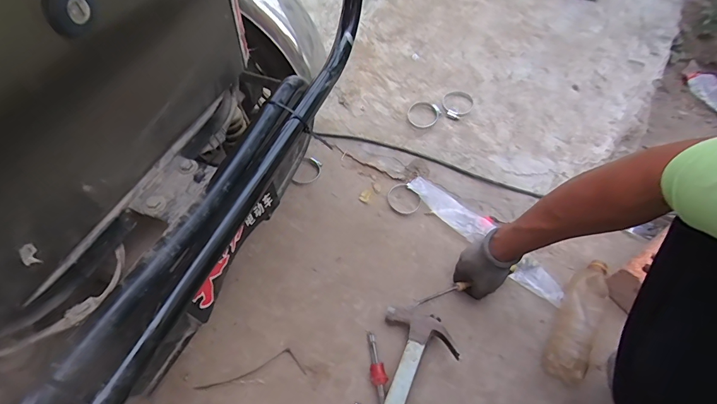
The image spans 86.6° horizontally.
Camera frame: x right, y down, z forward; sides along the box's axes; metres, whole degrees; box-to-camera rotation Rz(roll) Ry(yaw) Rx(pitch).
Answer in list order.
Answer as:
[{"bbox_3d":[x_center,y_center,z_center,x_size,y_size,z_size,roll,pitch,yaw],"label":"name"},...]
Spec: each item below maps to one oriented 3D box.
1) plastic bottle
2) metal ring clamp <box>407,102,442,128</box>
[{"bbox_3d":[0.379,0.194,0.651,0.065,0.053,0.233,35,59,18],"label":"plastic bottle"},{"bbox_3d":[0.143,-0.193,0.838,0.069,0.007,0.069,-2,69,4],"label":"metal ring clamp"}]

